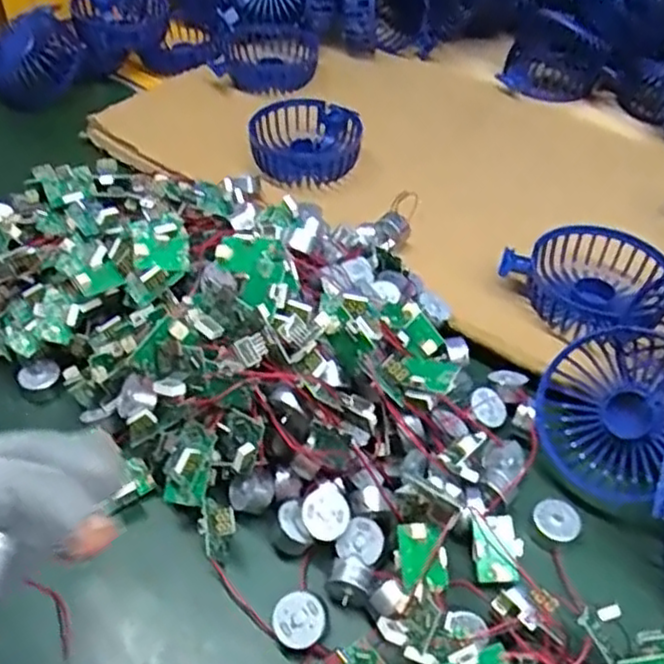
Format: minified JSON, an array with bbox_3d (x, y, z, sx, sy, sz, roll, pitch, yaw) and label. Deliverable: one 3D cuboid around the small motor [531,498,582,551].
[{"bbox_3d":[0.113,0.099,0.358,0.023,0.015,0.022,1,45,-1],"label":"small motor"}]

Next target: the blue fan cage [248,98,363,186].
[{"bbox_3d":[-0.020,-0.153,0.559,0.085,0.031,0.084,2,45,1],"label":"blue fan cage"}]

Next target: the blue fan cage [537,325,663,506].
[{"bbox_3d":[0.156,0.043,0.374,0.085,0.034,0.078,-9,70,27],"label":"blue fan cage"}]

